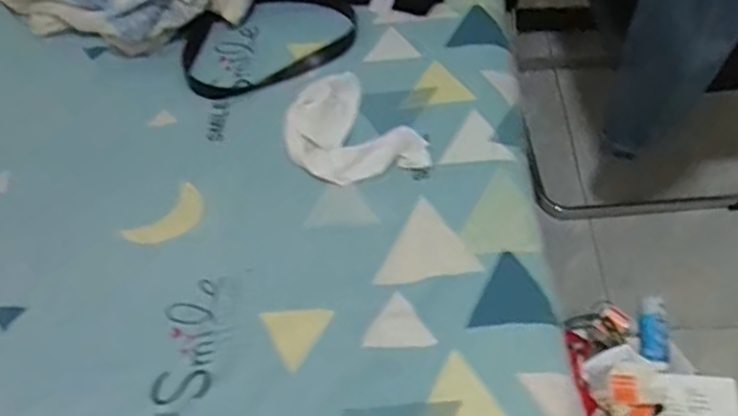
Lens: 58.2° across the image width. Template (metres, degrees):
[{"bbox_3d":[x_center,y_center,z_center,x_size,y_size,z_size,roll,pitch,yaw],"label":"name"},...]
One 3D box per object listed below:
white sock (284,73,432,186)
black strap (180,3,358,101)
[{"bbox_3d":[-0.037,-0.116,1.078,0.169,0.030,0.240,-35,60,-19],"label":"white sock"},{"bbox_3d":[-0.186,-0.306,1.231,0.323,0.065,0.175,-17,56,-8],"label":"black strap"}]

